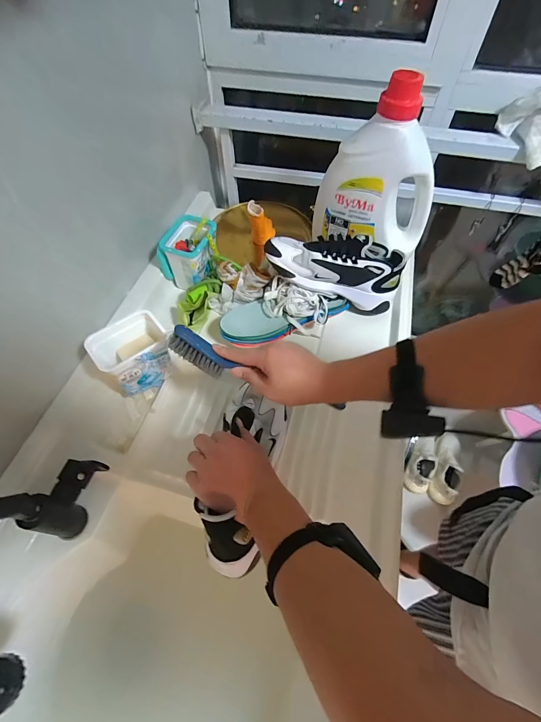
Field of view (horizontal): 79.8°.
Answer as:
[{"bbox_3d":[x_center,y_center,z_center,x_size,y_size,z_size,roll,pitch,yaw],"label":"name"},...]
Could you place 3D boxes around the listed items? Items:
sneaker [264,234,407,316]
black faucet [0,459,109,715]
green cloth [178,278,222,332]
[{"bbox_3d":[0.132,-0.204,0.679,0.277,0.130,0.109,13,57,-9],"label":"sneaker"},{"bbox_3d":[-0.309,0.257,0.415,0.092,0.162,0.262,-1,57,0],"label":"black faucet"},{"bbox_3d":[-0.159,-0.120,0.701,0.067,0.065,0.114,19,59,12],"label":"green cloth"}]

